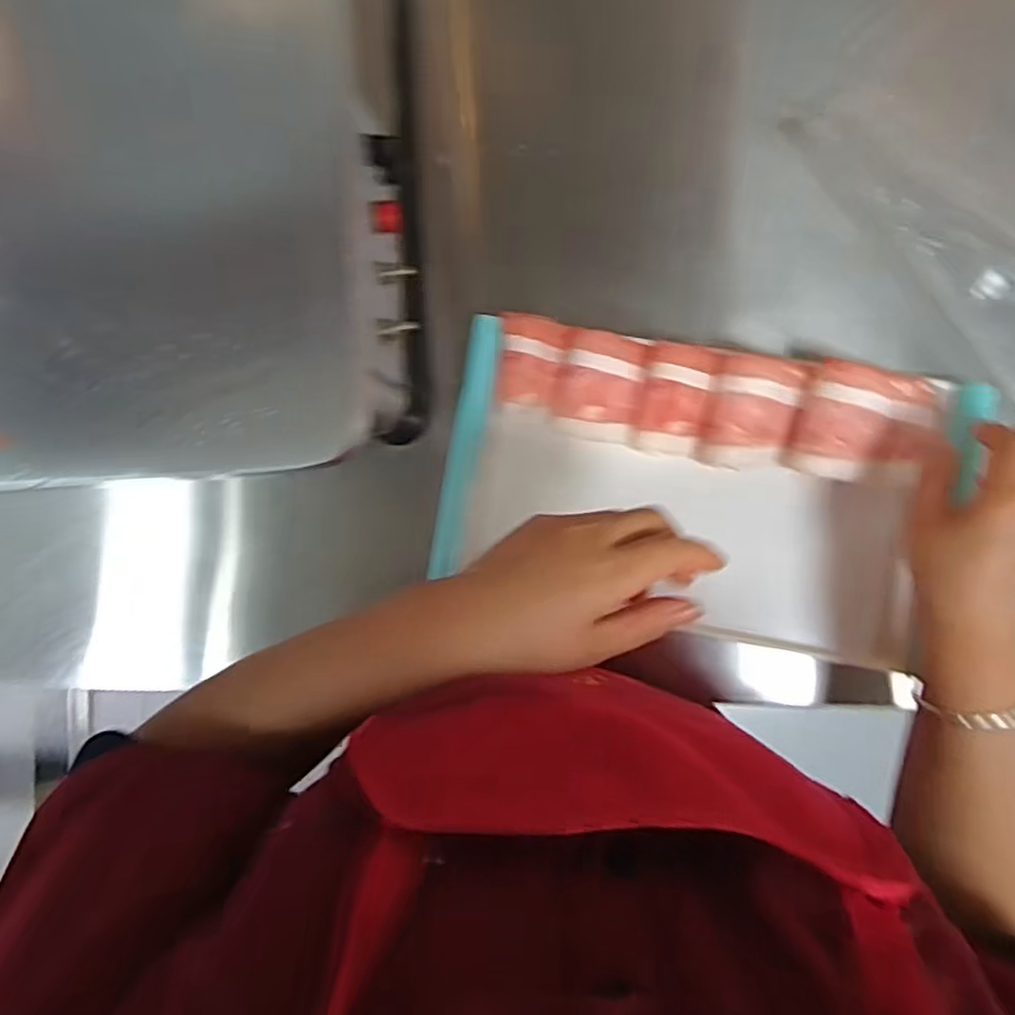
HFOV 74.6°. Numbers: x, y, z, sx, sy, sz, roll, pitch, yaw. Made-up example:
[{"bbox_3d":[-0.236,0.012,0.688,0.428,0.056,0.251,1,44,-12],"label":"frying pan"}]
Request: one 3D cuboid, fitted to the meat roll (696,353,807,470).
[{"bbox_3d":[0.164,-0.063,0.449,0.055,0.018,0.074,12,93,7],"label":"meat roll"}]

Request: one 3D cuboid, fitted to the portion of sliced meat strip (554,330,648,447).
[{"bbox_3d":[0.065,-0.085,0.465,0.058,0.008,0.074,11,93,7],"label":"portion of sliced meat strip"}]

